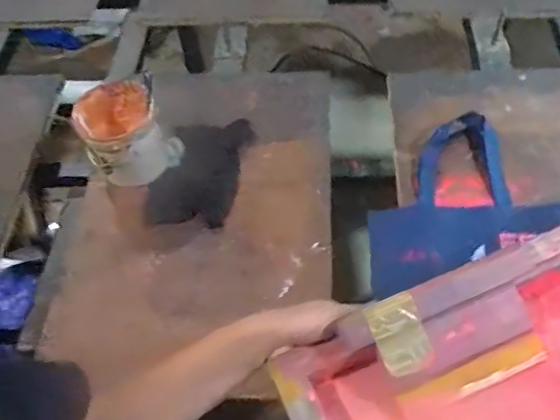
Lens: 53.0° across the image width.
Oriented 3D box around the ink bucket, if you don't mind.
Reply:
[{"bbox_3d":[-0.241,-0.126,0.882,0.132,0.106,0.130,1,57,-1],"label":"ink bucket"}]

